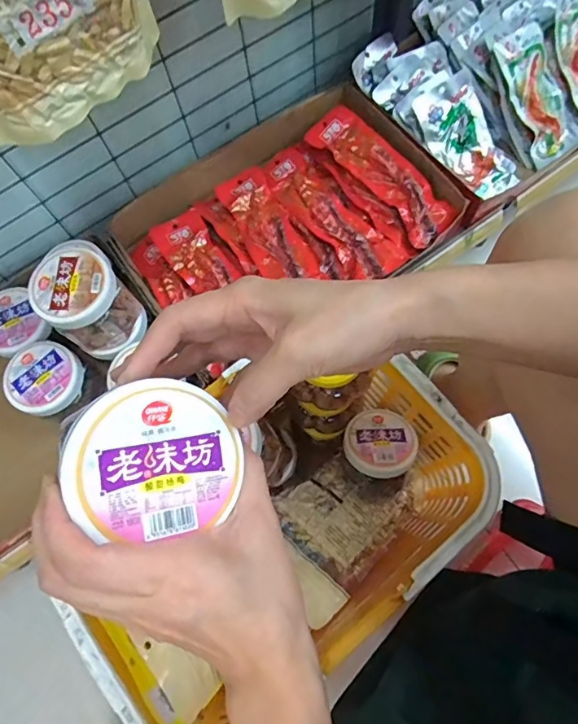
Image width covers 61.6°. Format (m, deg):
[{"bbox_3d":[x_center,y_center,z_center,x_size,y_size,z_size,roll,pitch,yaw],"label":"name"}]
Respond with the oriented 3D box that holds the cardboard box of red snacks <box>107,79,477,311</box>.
[{"bbox_3d":[-0.009,-0.196,0.680,0.421,0.065,0.305,-34,74,-8],"label":"cardboard box of red snacks"}]

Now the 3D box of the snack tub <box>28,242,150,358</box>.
[{"bbox_3d":[-0.225,-0.067,0.551,0.088,0.099,0.095,-1,73,2],"label":"snack tub"}]

